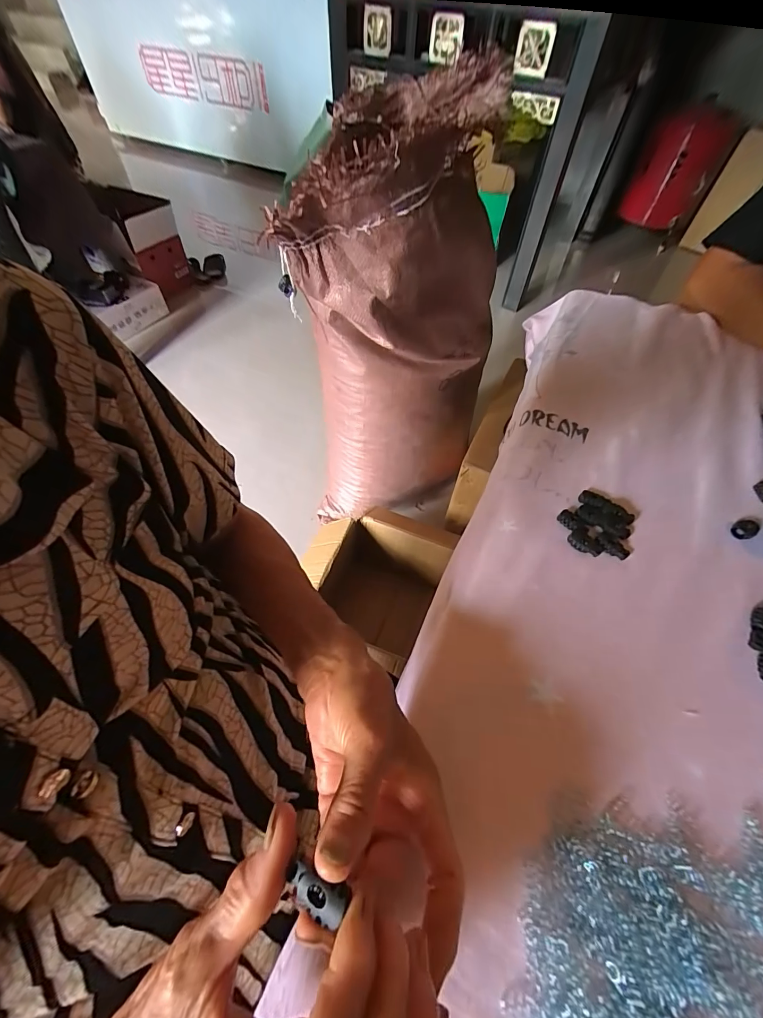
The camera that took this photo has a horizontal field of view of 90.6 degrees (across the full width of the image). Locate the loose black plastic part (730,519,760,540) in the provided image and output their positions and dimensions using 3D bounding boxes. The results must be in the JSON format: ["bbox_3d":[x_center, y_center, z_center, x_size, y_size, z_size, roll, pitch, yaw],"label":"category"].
[{"bbox_3d":[0.348,0.019,0.360,0.026,0.009,0.018,-27,60,-19],"label":"loose black plastic part"}]

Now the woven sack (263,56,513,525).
[{"bbox_3d":[0.030,-0.226,0.686,0.353,0.668,0.173,-22,59,-16],"label":"woven sack"}]

